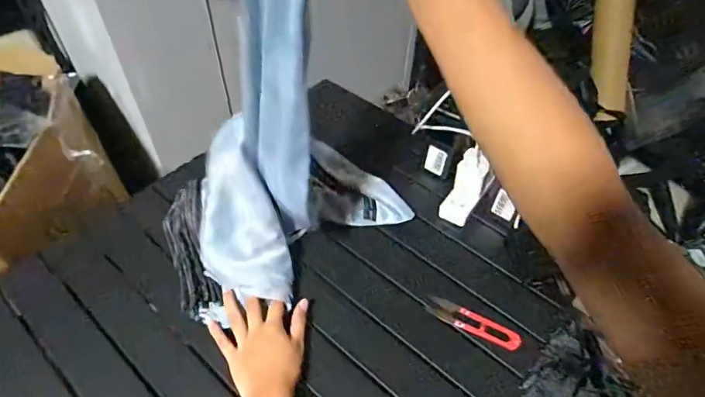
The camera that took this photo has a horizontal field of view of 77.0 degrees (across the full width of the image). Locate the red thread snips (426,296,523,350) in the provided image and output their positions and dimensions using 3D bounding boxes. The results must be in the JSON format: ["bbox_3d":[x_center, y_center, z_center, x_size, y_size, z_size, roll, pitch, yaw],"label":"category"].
[{"bbox_3d":[0.153,0.159,0.565,0.119,0.016,0.034,23,51,17],"label":"red thread snips"}]

